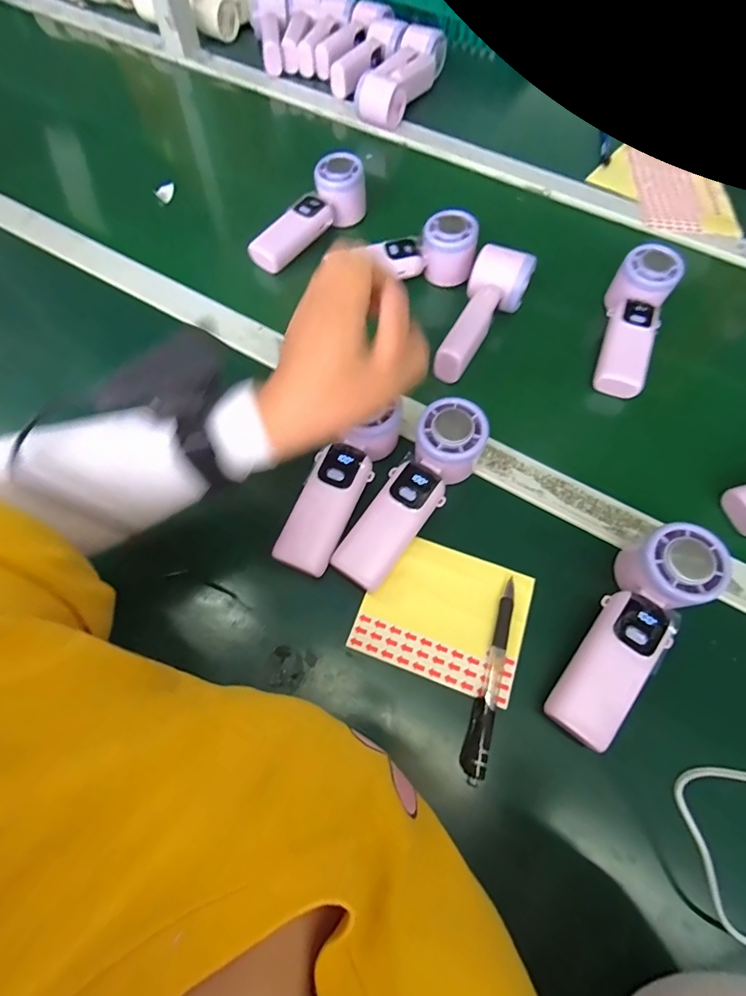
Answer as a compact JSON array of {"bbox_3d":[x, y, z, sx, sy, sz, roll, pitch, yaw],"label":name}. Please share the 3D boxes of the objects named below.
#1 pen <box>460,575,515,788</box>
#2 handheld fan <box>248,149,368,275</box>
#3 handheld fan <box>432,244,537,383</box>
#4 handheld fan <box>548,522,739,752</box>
[{"bbox_3d":[0.086,0.125,0.320,0.014,0.011,0.138,18,64,8],"label":"pen"},{"bbox_3d":[-0.075,-0.331,0.538,0.171,0.064,0.057,-45,72,-5],"label":"handheld fan"},{"bbox_3d":[0.109,-0.183,0.449,0.057,0.051,0.144,24,65,10],"label":"handheld fan"},{"bbox_3d":[0.182,0.092,0.320,0.056,0.050,0.167,36,81,15],"label":"handheld fan"}]

